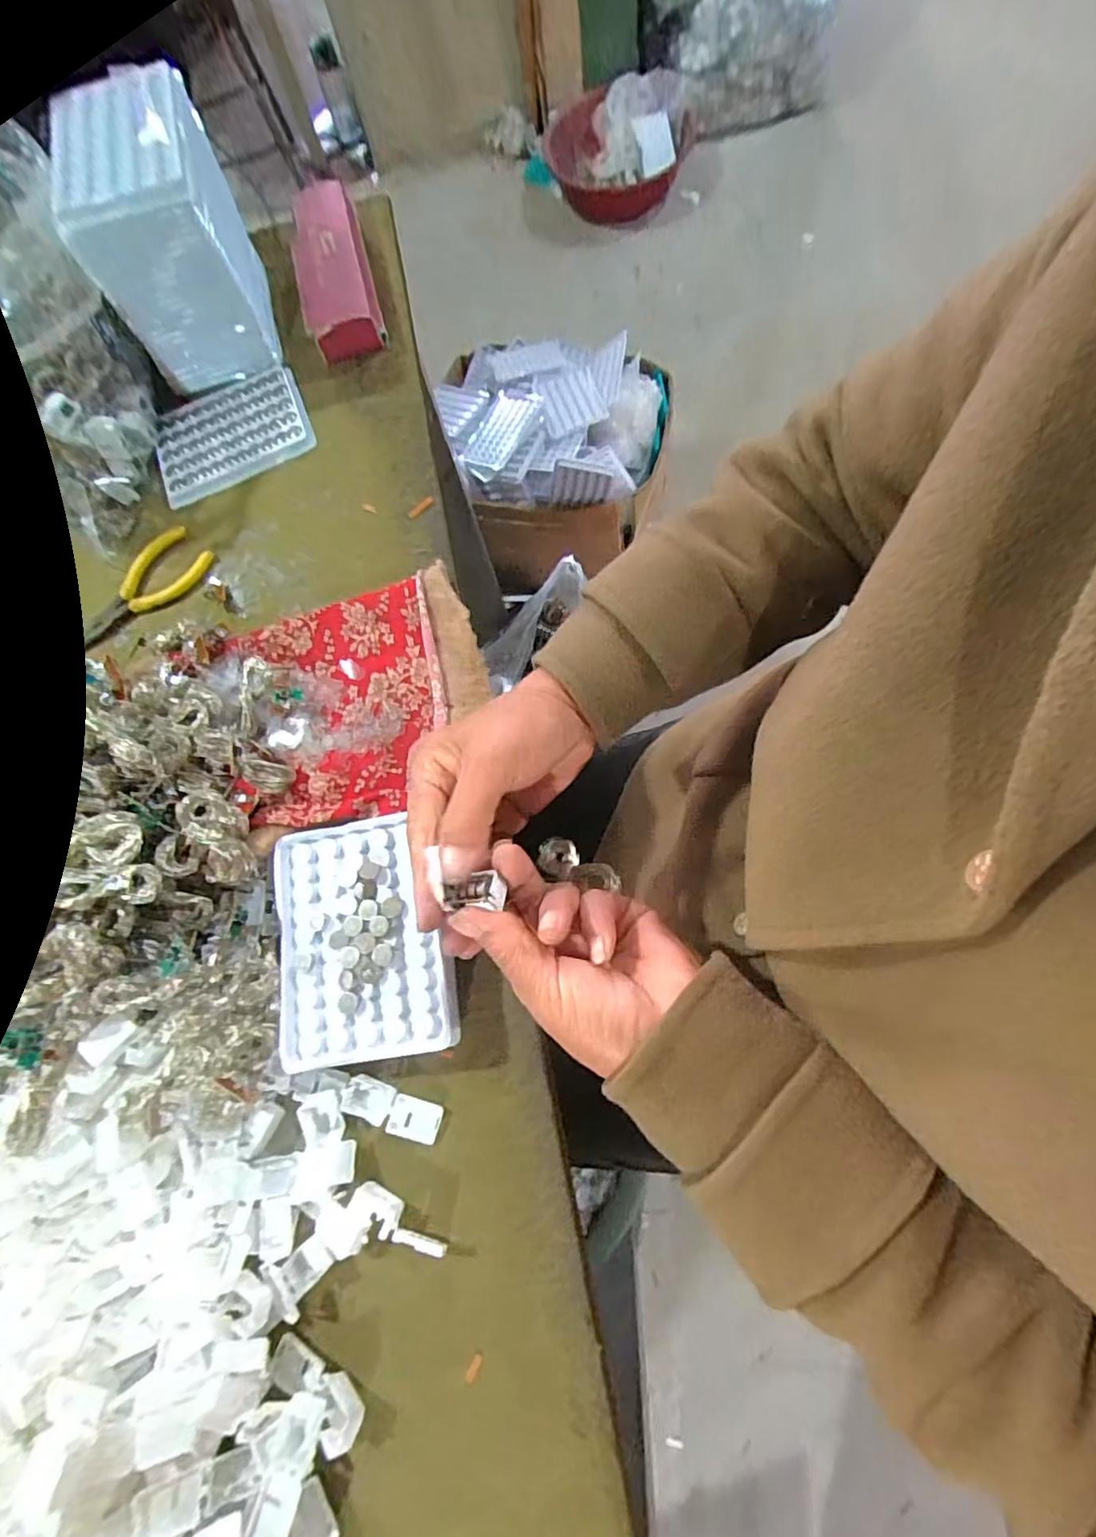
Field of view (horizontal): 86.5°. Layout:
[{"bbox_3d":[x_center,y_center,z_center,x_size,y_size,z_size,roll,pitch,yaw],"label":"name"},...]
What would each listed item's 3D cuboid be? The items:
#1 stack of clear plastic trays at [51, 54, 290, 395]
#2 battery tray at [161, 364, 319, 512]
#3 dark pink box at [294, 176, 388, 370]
[{"bbox_3d":[-0.273,-0.389,0.437,0.100,0.129,0.120,-13,73,2],"label":"stack of clear plastic trays"},{"bbox_3d":[-0.255,-0.270,0.467,0.123,0.009,0.089,-22,73,0],"label":"battery tray"},{"bbox_3d":[-0.177,-0.411,0.483,0.059,0.037,0.160,-15,73,0],"label":"dark pink box"}]

